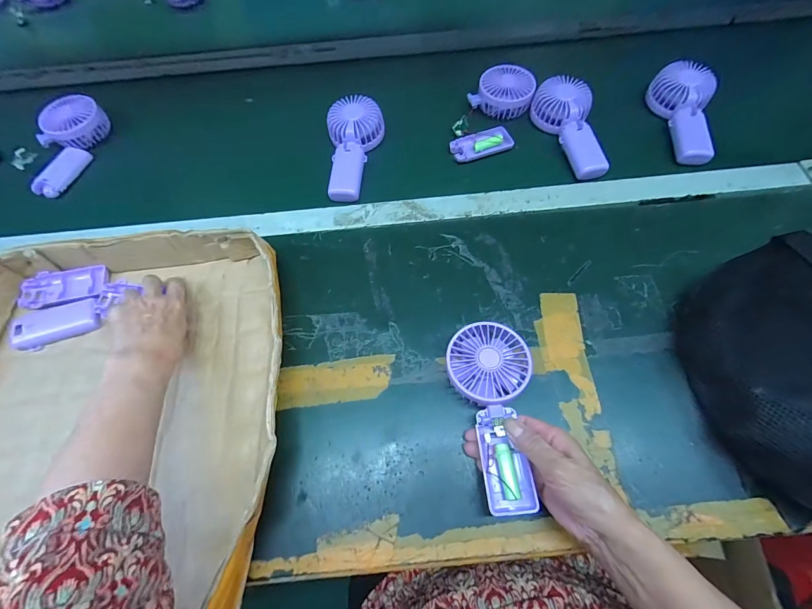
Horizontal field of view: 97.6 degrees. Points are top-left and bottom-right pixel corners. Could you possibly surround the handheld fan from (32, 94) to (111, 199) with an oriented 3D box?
[{"bbox_3d":[-0.552,-0.252,0.575,0.072,0.045,0.172,6,78,5],"label":"handheld fan"}]

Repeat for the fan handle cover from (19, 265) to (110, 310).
[{"bbox_3d":[-0.431,-0.023,0.453,0.095,0.016,0.047,-15,65,-5],"label":"fan handle cover"}]

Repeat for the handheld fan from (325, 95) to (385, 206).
[{"bbox_3d":[-0.074,-0.237,0.534,0.084,0.040,0.170,-5,65,0],"label":"handheld fan"}]

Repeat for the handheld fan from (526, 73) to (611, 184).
[{"bbox_3d":[0.245,-0.271,0.531,0.077,0.036,0.173,-7,65,-1],"label":"handheld fan"}]

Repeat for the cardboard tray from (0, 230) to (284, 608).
[{"bbox_3d":[-0.315,0.101,0.374,0.371,0.066,0.391,-8,65,-2],"label":"cardboard tray"}]

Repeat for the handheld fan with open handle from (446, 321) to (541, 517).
[{"bbox_3d":[0.093,0.108,0.362,0.082,0.031,0.181,-6,71,-1],"label":"handheld fan with open handle"}]

